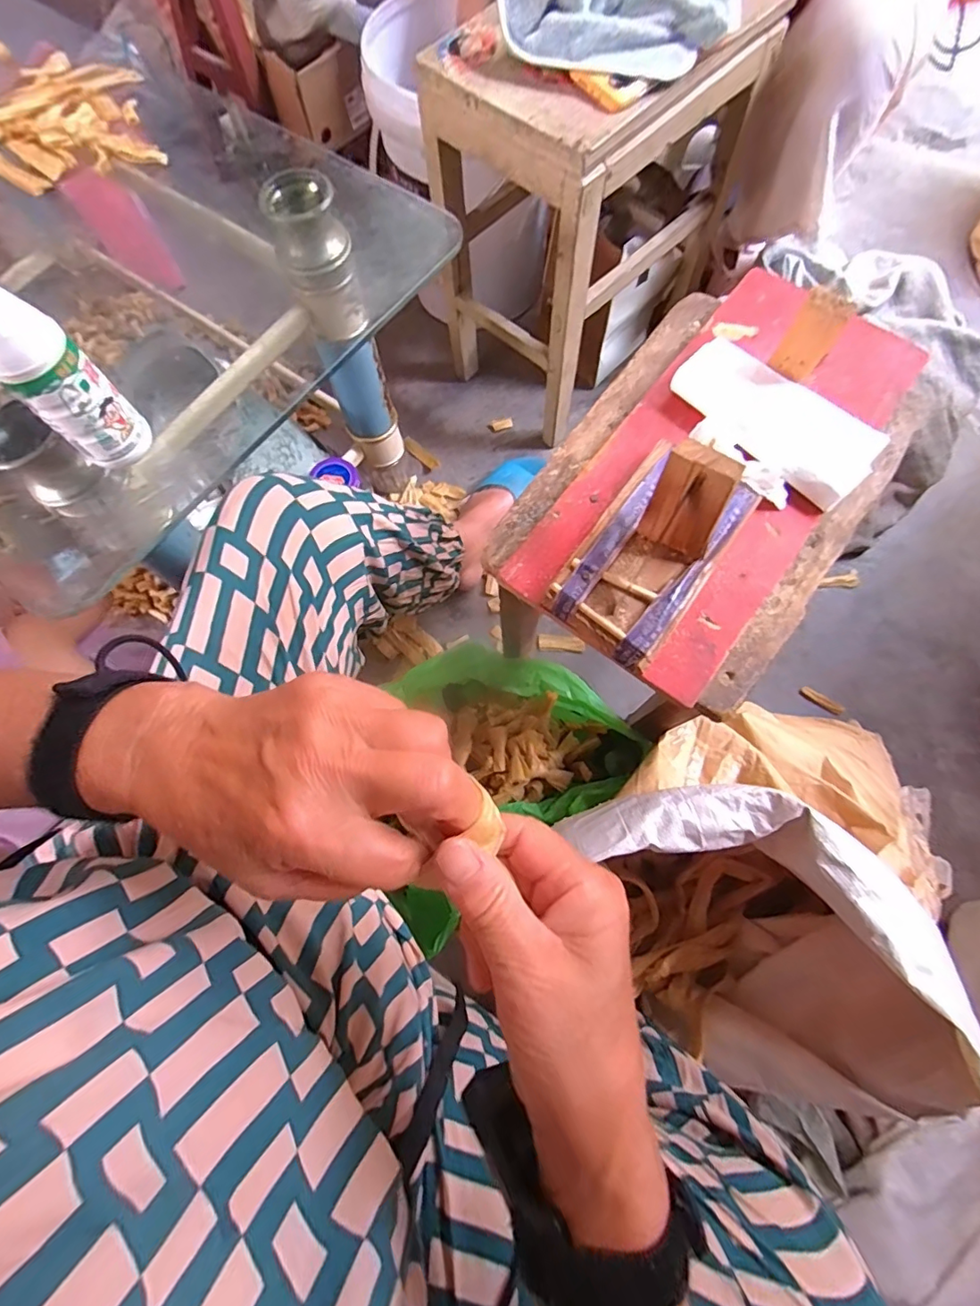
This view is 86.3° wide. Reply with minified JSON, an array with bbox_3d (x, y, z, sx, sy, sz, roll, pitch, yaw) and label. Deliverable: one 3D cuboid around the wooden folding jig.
[{"bbox_3d":[0.116,-0.082,0.350,0.085,0.093,0.158,35,76,12],"label":"wooden folding jig"}]

